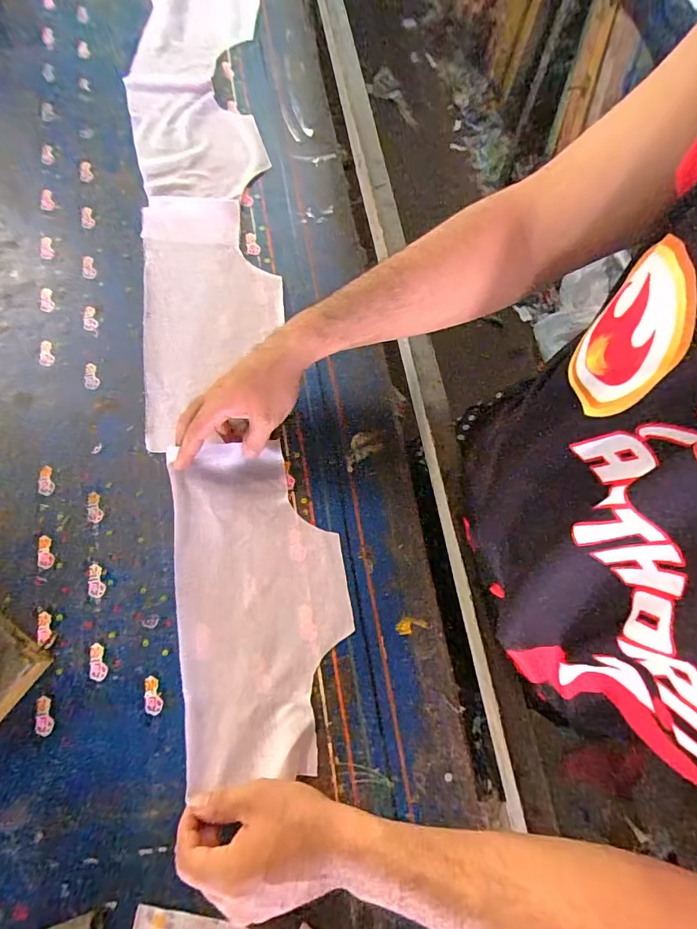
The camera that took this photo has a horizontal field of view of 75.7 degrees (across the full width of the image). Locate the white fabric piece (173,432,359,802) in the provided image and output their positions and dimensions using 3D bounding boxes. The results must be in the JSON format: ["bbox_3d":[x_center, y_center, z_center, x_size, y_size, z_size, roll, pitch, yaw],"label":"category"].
[{"bbox_3d":[-0.085,0.127,0.442,0.162,0.017,0.303,-9,73,-4],"label":"white fabric piece"}]

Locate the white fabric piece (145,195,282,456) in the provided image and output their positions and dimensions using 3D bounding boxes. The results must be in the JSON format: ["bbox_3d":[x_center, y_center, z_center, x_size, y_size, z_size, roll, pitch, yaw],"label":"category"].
[{"bbox_3d":[-0.162,-0.187,0.536,0.159,0.010,0.321,-10,74,-1],"label":"white fabric piece"}]

